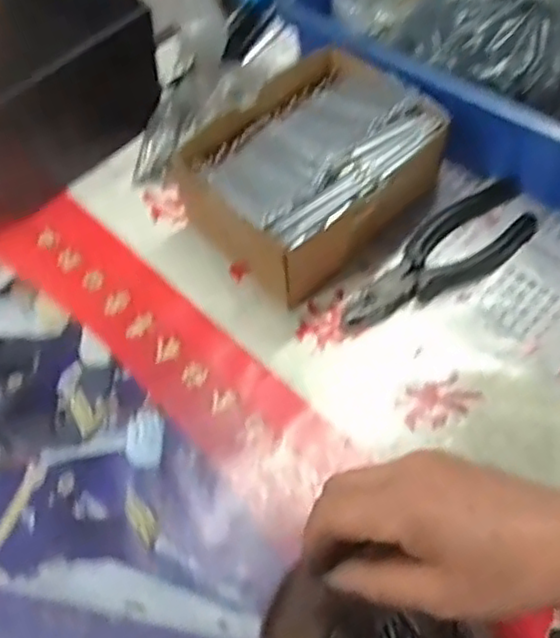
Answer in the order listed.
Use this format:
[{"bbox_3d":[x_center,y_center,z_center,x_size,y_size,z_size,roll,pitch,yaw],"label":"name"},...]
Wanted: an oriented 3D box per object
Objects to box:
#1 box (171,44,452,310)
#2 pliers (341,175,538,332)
[{"bbox_3d":[0.021,-0.102,0.487,0.165,0.077,0.131,-41,66,-19],"label":"box"},{"bbox_3d":[0.118,-0.046,0.482,0.180,0.017,0.056,-35,64,-17],"label":"pliers"}]

